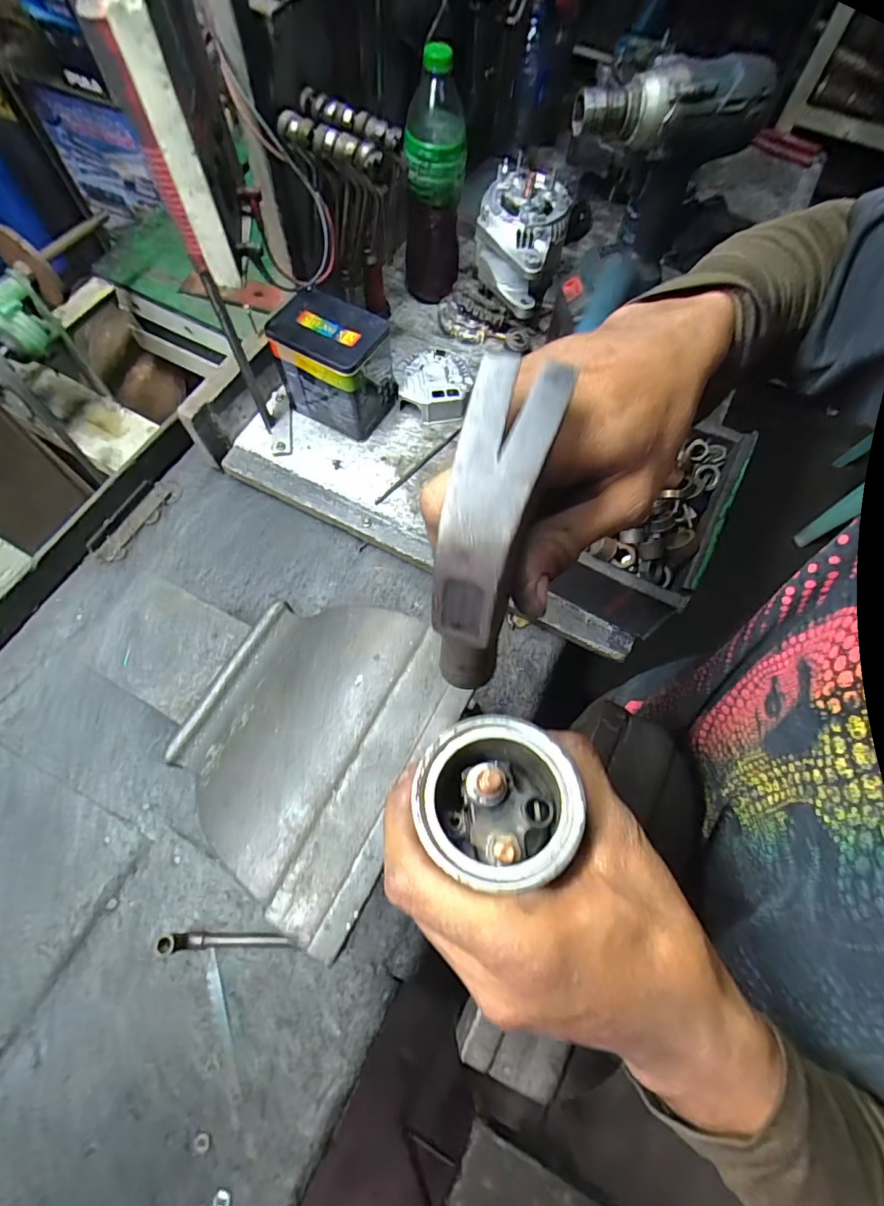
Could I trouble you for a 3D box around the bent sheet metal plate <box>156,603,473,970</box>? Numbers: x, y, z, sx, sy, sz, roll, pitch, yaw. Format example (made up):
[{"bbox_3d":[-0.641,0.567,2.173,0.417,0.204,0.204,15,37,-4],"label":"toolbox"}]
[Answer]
[{"bbox_3d":[-0.095,0.078,0.330,0.195,0.023,0.178,16,68,36],"label":"bent sheet metal plate"}]

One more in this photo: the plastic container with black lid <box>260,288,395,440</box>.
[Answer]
[{"bbox_3d":[-0.135,-0.301,0.631,0.128,0.127,0.096,31,70,10],"label":"plastic container with black lid"}]

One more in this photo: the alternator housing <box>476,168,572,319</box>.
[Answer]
[{"bbox_3d":[0.112,-0.506,0.698,0.124,0.114,0.151,15,68,4],"label":"alternator housing"}]

